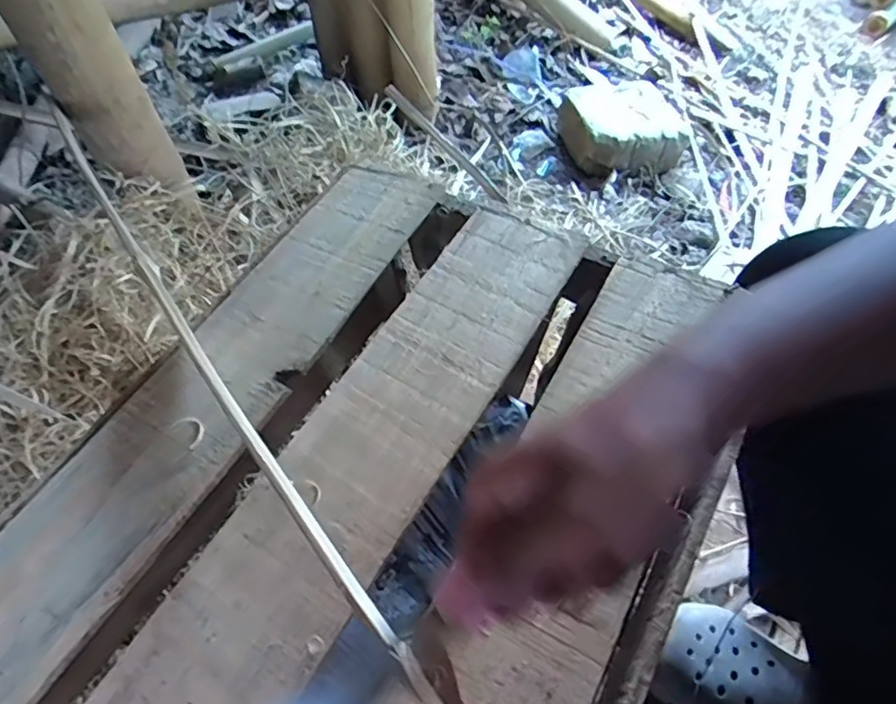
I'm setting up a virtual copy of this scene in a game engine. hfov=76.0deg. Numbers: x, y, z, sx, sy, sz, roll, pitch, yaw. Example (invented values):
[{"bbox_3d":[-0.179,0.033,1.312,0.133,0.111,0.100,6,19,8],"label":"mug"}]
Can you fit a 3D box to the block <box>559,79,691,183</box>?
[{"bbox_3d":[0.367,-0.457,1.188,0.270,0.105,0.243,1,55,0],"label":"block"}]

